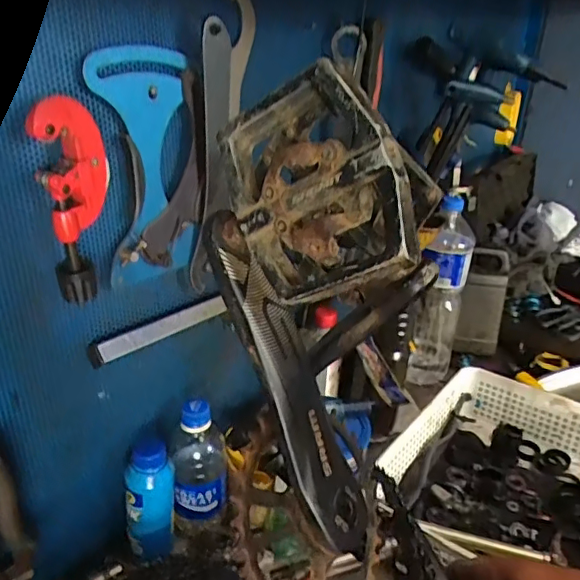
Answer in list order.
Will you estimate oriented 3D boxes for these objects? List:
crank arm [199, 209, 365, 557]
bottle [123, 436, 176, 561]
[{"bbox_3d":[0.001,0.054,0.320,0.018,0.205,0.040,-14,12,40],"label":"crank arm"},{"bbox_3d":[-0.143,0.215,0.573,0.051,0.136,0.042,-5,27,-13],"label":"bottle"}]

